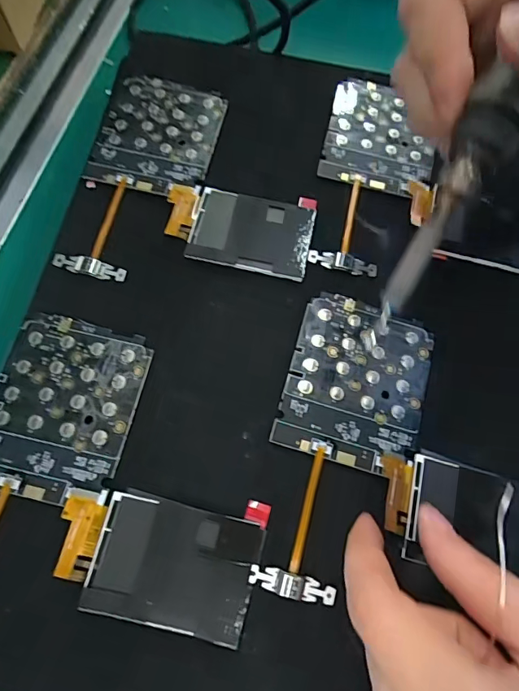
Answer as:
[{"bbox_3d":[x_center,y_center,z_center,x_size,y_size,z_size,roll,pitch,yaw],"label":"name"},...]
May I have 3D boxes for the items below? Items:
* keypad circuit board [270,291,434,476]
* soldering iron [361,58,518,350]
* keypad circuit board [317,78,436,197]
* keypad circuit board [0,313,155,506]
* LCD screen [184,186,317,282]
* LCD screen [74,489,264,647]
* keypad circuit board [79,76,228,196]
[{"bbox_3d":[0.045,0.016,0.208,0.060,0.004,0.076,16,69,5],"label":"keypad circuit board"},{"bbox_3d":[0.084,-0.090,0.143,0.017,0.018,0.205,29,97,9],"label":"soldering iron"},{"bbox_3d":[0.070,-0.121,0.262,0.061,0.005,0.075,13,68,3],"label":"keypad circuit board"},{"bbox_3d":[-0.086,0.026,0.197,0.061,0.004,0.076,13,70,3],"label":"keypad circuit board"},{"bbox_3d":[-0.004,-0.058,0.234,0.060,0.004,0.043,12,68,3],"label":"LCD screen"},{"bbox_3d":[-0.033,0.084,0.176,0.062,0.004,0.043,13,68,4],"label":"LCD screen"},{"bbox_3d":[-0.057,-0.119,0.253,0.063,0.004,0.075,12,70,3],"label":"keypad circuit board"}]

